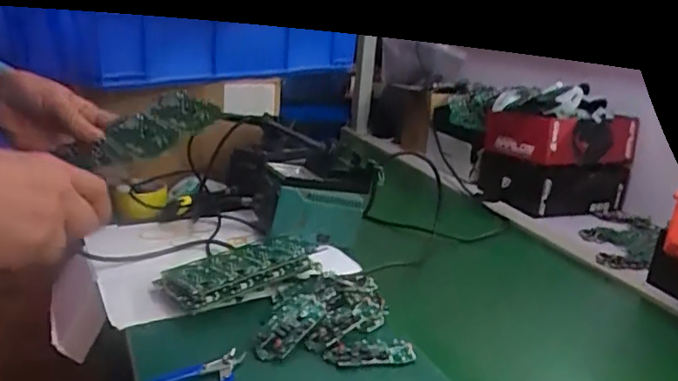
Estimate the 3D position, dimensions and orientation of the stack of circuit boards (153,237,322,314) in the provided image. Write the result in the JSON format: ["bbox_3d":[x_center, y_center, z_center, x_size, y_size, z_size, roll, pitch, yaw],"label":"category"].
[{"bbox_3d":[-0.129,0.105,0.768,0.194,0.048,0.092,-8,22,-34],"label":"stack of circuit boards"}]

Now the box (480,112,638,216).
[{"bbox_3d":[0.447,-0.070,1.213,0.251,0.184,0.169,-2,19,-19],"label":"box"}]

